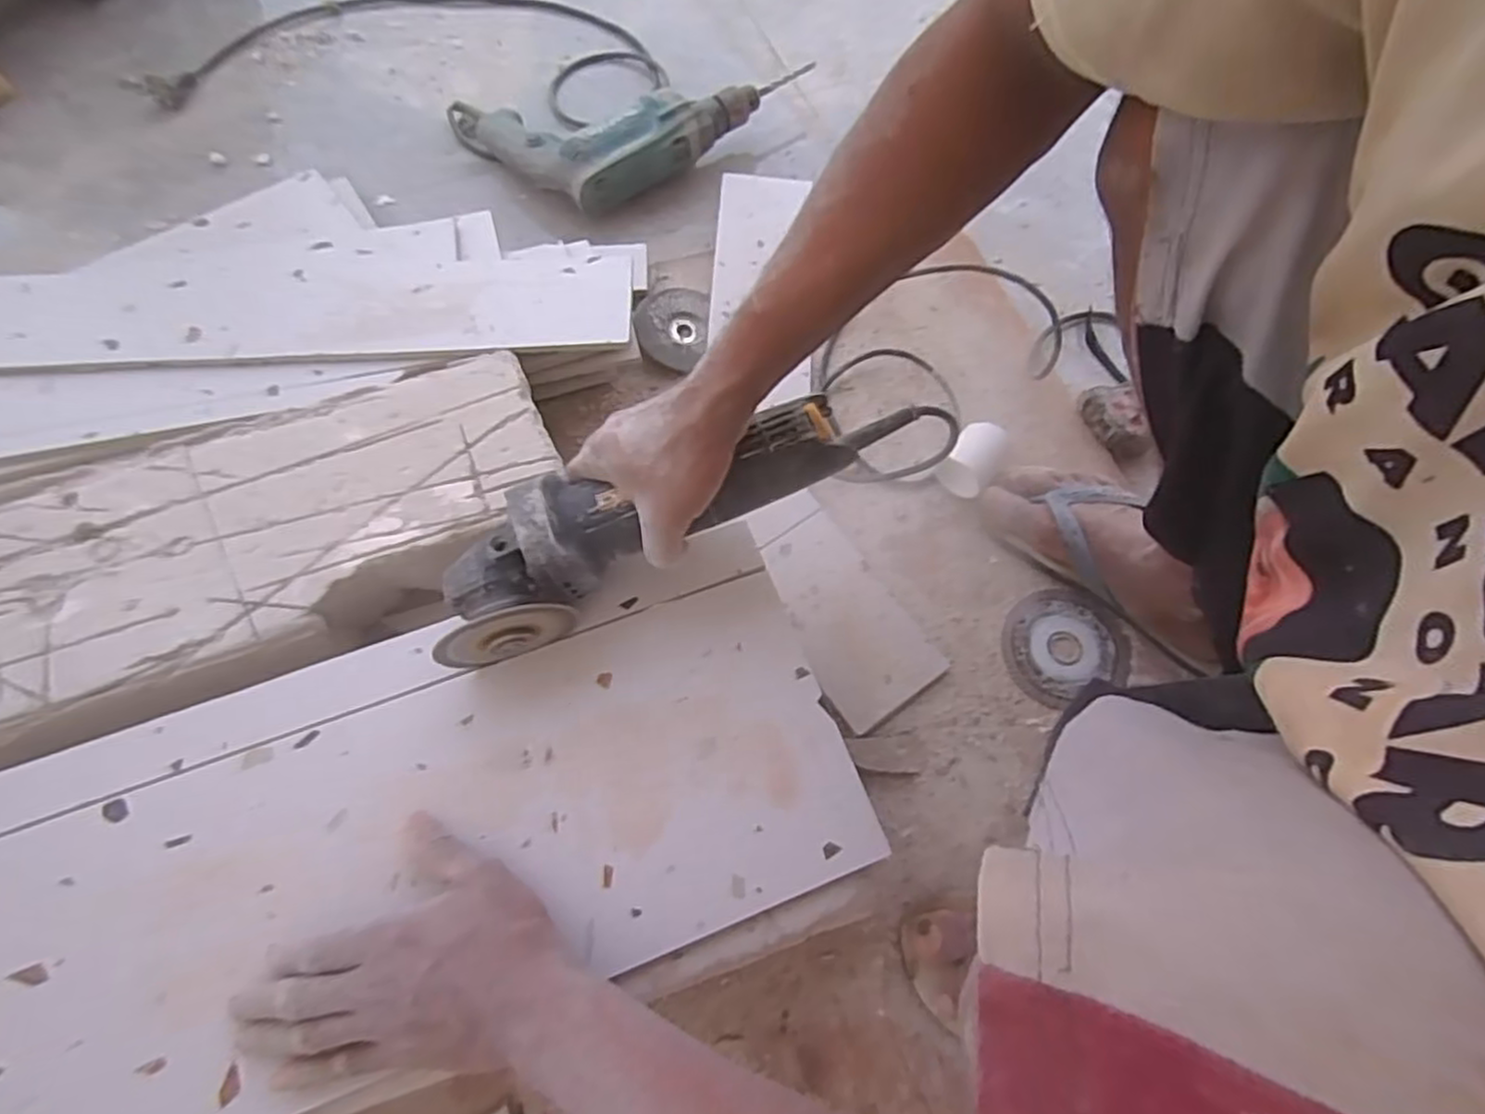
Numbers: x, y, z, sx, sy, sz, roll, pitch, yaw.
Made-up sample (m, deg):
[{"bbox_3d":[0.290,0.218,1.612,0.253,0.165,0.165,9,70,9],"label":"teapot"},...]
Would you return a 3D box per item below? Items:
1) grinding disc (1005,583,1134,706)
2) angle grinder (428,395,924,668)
[{"bbox_3d":[0.267,0.071,0.611,0.104,0.006,0.091,-18,68,-10],"label":"grinding disc"},{"bbox_3d":[-0.040,-0.033,0.473,0.329,0.072,0.075,-24,69,-4],"label":"angle grinder"}]

